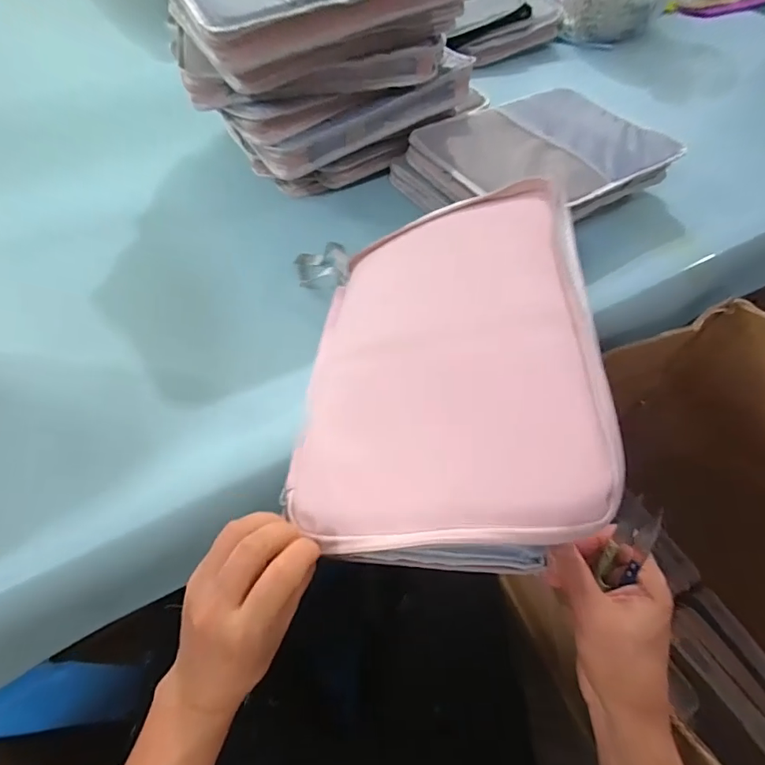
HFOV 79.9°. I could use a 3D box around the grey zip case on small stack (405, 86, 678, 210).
[{"bbox_3d":[0.202,-0.297,0.561,0.269,0.022,0.210,-27,62,-19],"label":"grey zip case on small stack"}]

